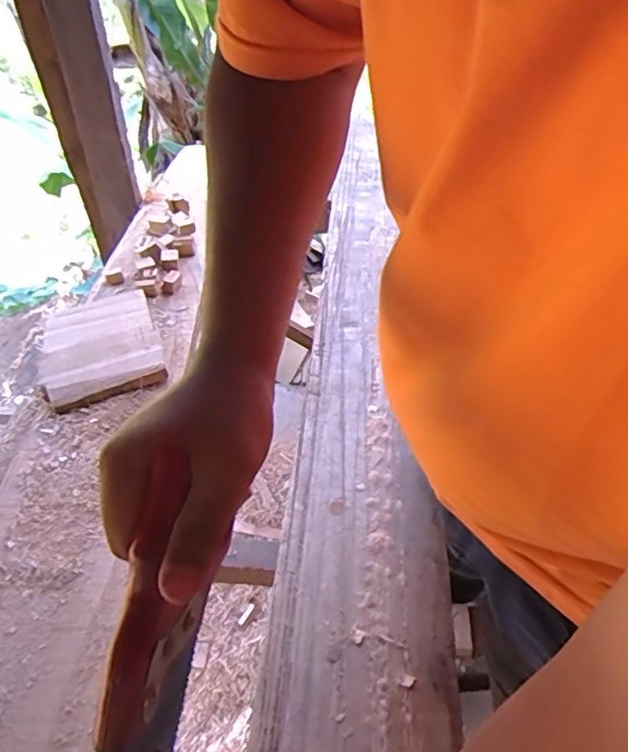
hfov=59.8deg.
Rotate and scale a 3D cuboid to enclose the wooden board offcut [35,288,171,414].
[{"bbox_3d":[-0.288,-0.044,0.728,0.148,0.020,0.216,-20,46,-14],"label":"wooden board offcut"}]

